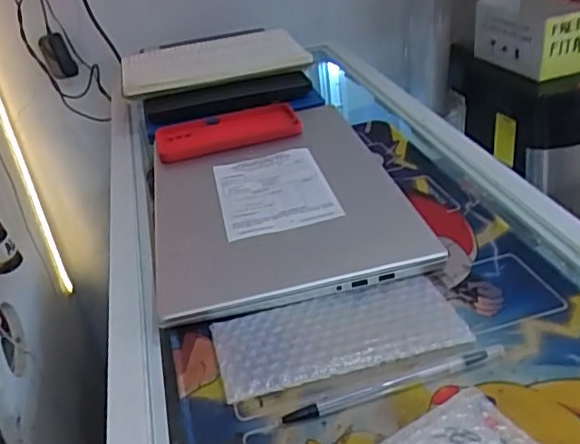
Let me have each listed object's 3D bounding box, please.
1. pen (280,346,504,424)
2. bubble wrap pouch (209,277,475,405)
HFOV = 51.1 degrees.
[{"bbox_3d":[0.068,0.102,0.381,0.147,0.007,0.011,-13,33,-10],"label":"pen"},{"bbox_3d":[0.033,0.076,0.425,0.168,0.007,0.080,-12,33,-9],"label":"bubble wrap pouch"}]

